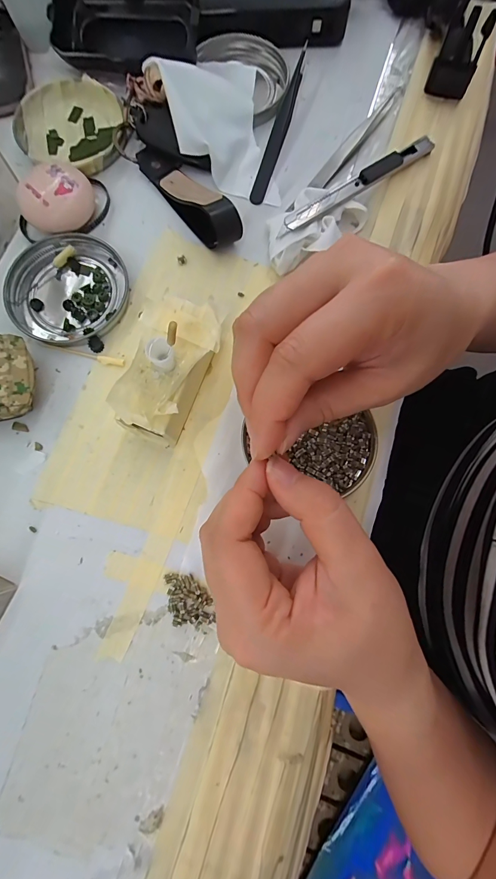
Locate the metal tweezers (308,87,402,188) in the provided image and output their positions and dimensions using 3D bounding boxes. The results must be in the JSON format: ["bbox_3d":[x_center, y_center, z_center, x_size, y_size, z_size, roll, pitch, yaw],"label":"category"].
[{"bbox_3d":[0.085,-0.226,0.257,0.011,0.012,0.112,40,82,7],"label":"metal tweezers"}]

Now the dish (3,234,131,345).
[{"bbox_3d":[-0.121,-0.101,0.234,0.074,0.009,0.077,0,79,0],"label":"dish"}]

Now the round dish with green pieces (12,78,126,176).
[{"bbox_3d":[-0.132,-0.233,0.259,0.076,0.013,0.074,0,79,0],"label":"round dish with green pieces"}]

